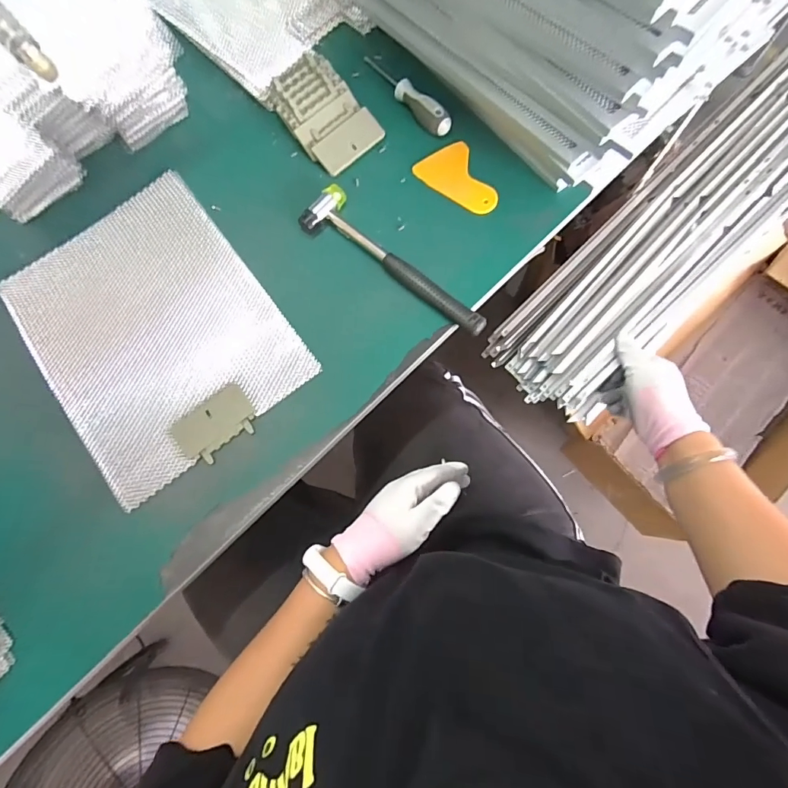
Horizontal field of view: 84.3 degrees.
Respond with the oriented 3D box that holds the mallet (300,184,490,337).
[{"bbox_3d":[-0.003,-0.143,0.485,0.244,0.024,0.059,43,83,12],"label":"mallet"}]

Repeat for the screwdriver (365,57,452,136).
[{"bbox_3d":[0.012,-0.373,0.534,0.022,0.032,0.156,-40,77,-5],"label":"screwdriver"}]

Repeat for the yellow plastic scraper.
[{"bbox_3d":[0.077,-0.253,0.520,0.066,0.009,0.104,-33,76,-3],"label":"yellow plastic scraper"}]

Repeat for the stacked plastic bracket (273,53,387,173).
[{"bbox_3d":[-0.087,-0.343,0.536,0.088,0.030,0.136,-40,77,-5],"label":"stacked plastic bracket"}]

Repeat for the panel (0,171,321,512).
[{"bbox_3d":[-0.278,-0.080,0.500,0.245,0.012,0.327,-36,78,-7],"label":"panel"}]

